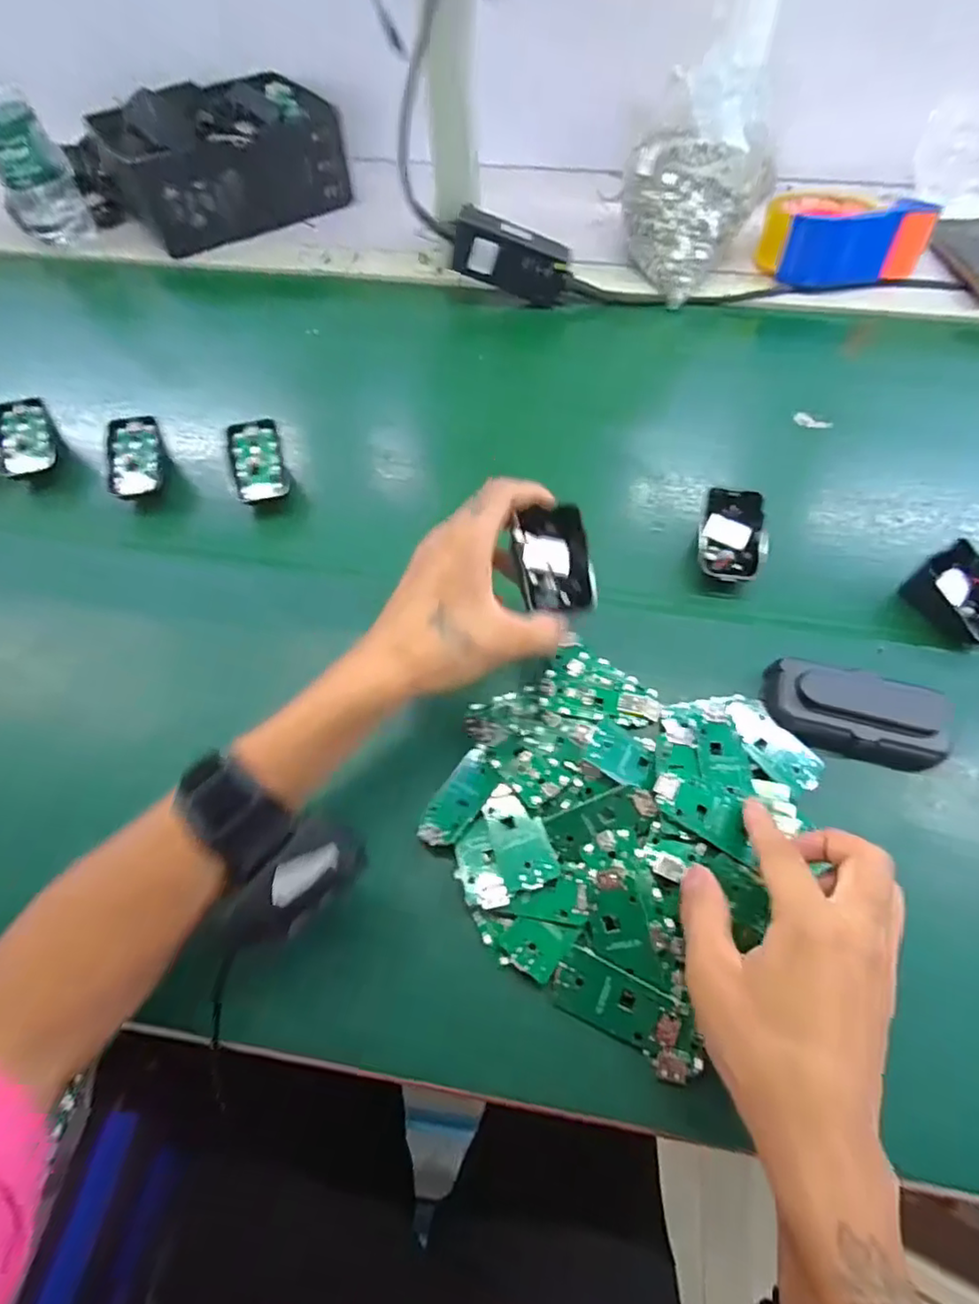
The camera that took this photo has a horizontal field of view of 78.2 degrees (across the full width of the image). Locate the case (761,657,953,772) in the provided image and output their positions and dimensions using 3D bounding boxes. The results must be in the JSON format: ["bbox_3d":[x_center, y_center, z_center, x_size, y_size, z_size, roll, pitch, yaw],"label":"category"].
[{"bbox_3d":[0.226,0.039,0.373,0.102,0.029,0.048,11,61,7],"label":"case"}]

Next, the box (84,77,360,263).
[{"bbox_3d":[-0.307,-0.581,0.707,0.253,0.088,0.185,-36,66,-18],"label":"box"}]

